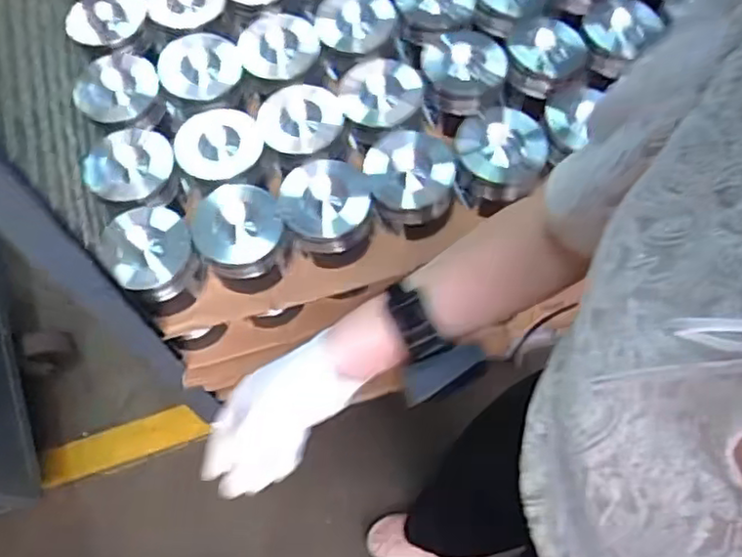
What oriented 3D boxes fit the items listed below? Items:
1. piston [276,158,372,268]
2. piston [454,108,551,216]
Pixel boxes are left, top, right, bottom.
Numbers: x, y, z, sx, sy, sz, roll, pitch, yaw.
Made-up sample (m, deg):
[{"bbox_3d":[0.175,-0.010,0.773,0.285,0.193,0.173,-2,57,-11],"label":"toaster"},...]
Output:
[{"bbox_3d":[-0.060,-0.087,0.857,0.115,0.102,0.112,-4,65,-2],"label":"piston"},{"bbox_3d":[0.168,-0.160,0.860,0.117,0.085,0.114,17,66,7],"label":"piston"}]

